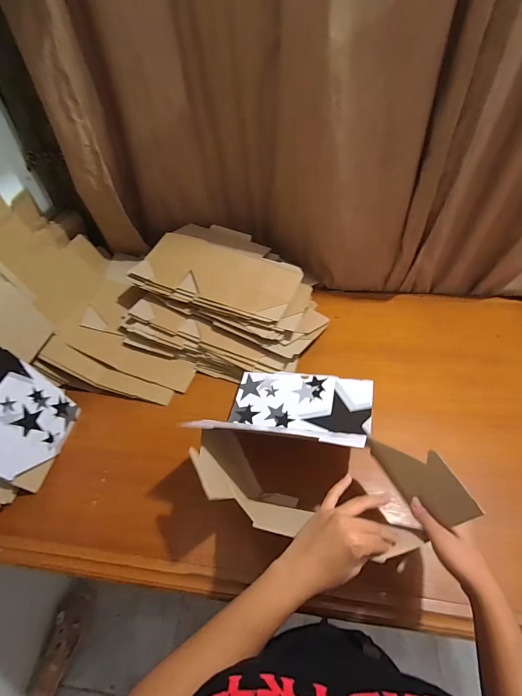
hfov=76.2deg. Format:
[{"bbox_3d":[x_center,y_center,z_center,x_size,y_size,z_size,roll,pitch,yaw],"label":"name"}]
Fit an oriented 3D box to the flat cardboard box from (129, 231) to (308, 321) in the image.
[{"bbox_3d":[-0.109,-0.194,0.855,0.399,0.011,0.182,18,63,10],"label":"flat cardboard box"}]

